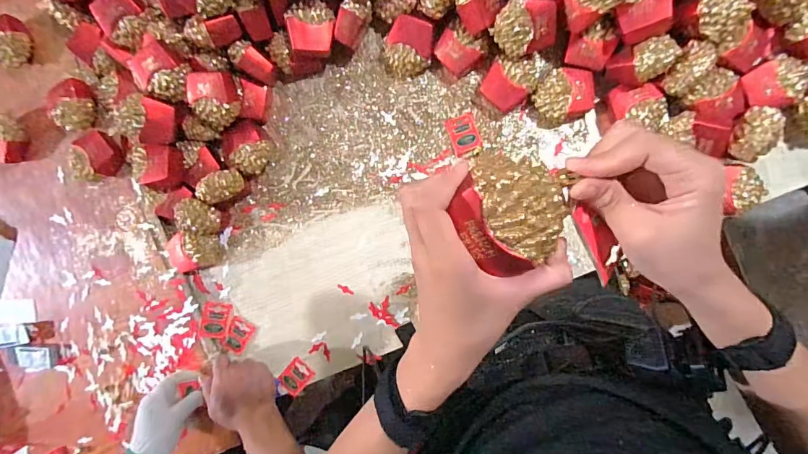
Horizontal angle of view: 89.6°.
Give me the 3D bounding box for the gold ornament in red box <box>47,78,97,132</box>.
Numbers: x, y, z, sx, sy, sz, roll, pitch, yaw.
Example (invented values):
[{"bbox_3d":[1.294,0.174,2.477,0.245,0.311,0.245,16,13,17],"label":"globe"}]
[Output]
[{"bbox_3d":[-0.545,-0.201,0.672,0.064,0.043,0.087,-9,91,9],"label":"gold ornament in red box"}]

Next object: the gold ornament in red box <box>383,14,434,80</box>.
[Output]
[{"bbox_3d":[0.009,-0.270,0.620,0.069,0.059,0.076,12,94,8],"label":"gold ornament in red box"}]

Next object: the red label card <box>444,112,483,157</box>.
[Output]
[{"bbox_3d":[0.095,-0.145,0.637,0.044,0.004,0.059,-18,85,6],"label":"red label card"}]

